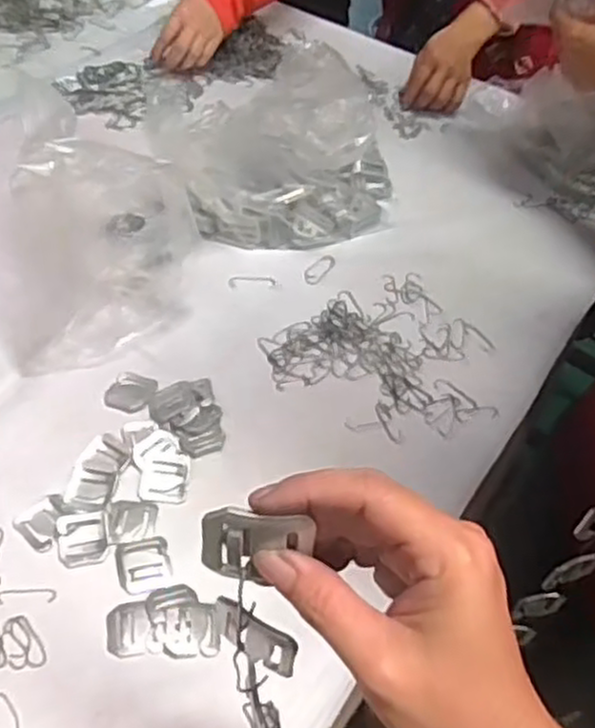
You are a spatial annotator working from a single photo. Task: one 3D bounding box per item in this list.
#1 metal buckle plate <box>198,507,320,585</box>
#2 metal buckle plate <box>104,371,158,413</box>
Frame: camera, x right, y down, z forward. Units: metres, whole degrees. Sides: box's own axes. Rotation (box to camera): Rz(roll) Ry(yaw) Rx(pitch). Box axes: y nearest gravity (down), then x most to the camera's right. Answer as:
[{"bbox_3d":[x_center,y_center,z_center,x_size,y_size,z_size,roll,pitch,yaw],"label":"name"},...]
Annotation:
[{"bbox_3d":[-0.016,0.067,0.279,0.039,0.031,0.010,9,48,4],"label":"metal buckle plate"},{"bbox_3d":[-0.148,0.025,0.673,0.040,0.004,0.042,17,49,11],"label":"metal buckle plate"}]

